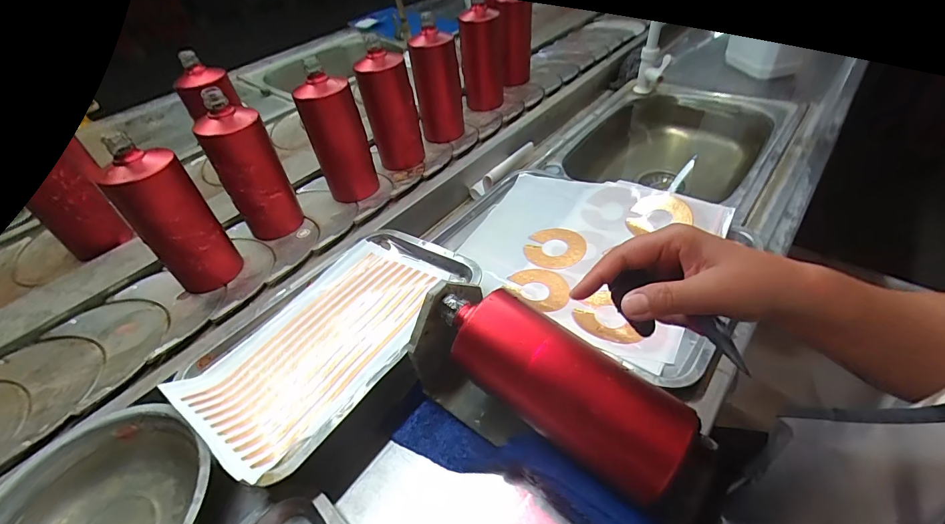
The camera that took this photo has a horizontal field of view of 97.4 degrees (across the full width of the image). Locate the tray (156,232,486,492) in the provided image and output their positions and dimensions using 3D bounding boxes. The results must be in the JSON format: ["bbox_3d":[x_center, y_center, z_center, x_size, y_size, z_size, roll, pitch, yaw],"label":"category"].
[{"bbox_3d":[-0.152,0.065,0.455,0.217,0.028,0.298,26,56,28],"label":"tray"}]

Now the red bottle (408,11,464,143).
[{"bbox_3d":[-0.063,-0.329,0.783,0.086,0.202,0.070,-12,47,-3],"label":"red bottle"}]

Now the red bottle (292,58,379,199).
[{"bbox_3d":[-0.211,-0.198,0.650,0.070,0.187,0.070,14,50,21],"label":"red bottle"}]

